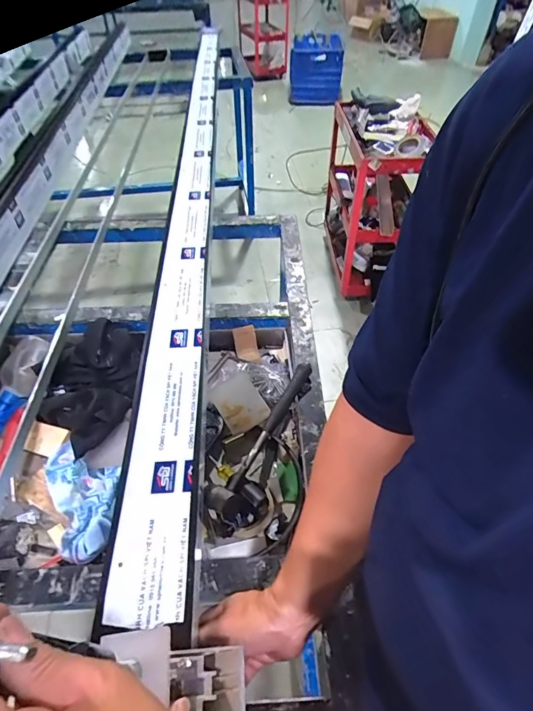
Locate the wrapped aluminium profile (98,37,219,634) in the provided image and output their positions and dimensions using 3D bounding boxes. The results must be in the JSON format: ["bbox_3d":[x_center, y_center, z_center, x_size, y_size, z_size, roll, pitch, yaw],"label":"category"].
[{"bbox_3d":[-0.193,-0.530,1.132,0.104,0.046,2.190,-3,48,-2],"label":"wrapped aluminium profile"}]

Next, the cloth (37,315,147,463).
[{"bbox_3d":[-0.333,0.047,0.732,0.162,0.081,0.253,4,49,4],"label":"cloth"}]

